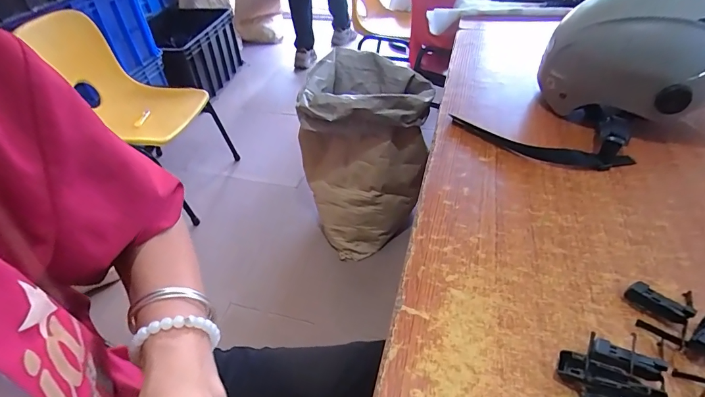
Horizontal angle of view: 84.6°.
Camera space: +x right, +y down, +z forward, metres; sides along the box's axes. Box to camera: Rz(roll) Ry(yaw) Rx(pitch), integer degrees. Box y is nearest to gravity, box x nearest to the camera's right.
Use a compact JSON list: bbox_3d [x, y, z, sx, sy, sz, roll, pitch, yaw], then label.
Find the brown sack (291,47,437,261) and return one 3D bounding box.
[{"bbox_3d":[0.027,-0.126,1.162,0.332,0.479,0.327,-17,43,-15],"label":"brown sack"}]

